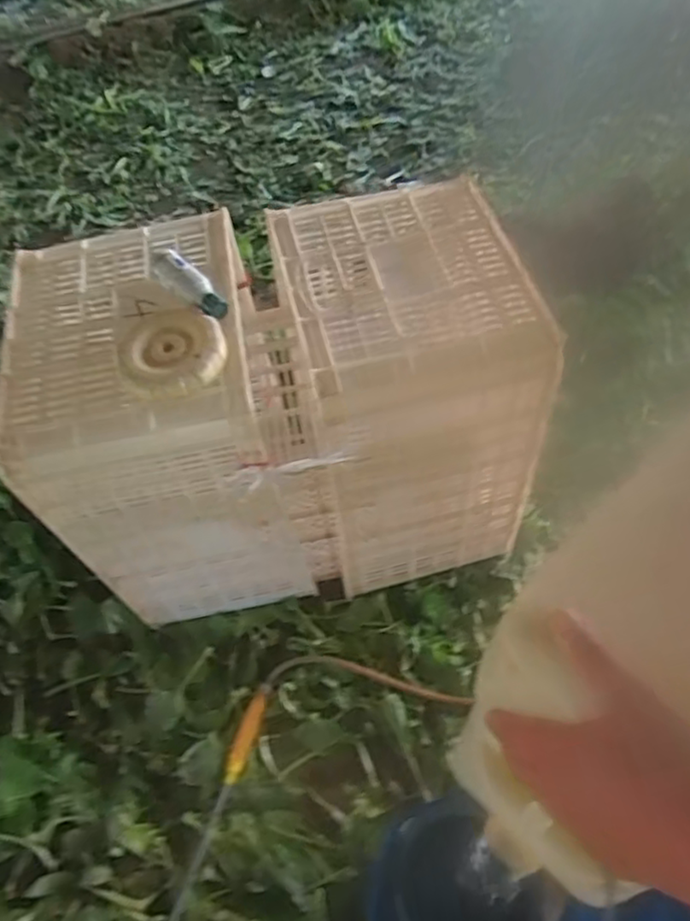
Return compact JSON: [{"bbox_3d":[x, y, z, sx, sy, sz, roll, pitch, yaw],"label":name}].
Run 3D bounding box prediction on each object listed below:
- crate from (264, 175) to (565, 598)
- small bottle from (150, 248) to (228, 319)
[{"bbox_3d":[0.094,-0.100,1.142,0.320,0.540,0.387,-13,55,-6],"label":"crate"},{"bbox_3d":[-0.203,-0.232,0.873,0.138,0.033,0.035,42,62,12],"label":"small bottle"}]

